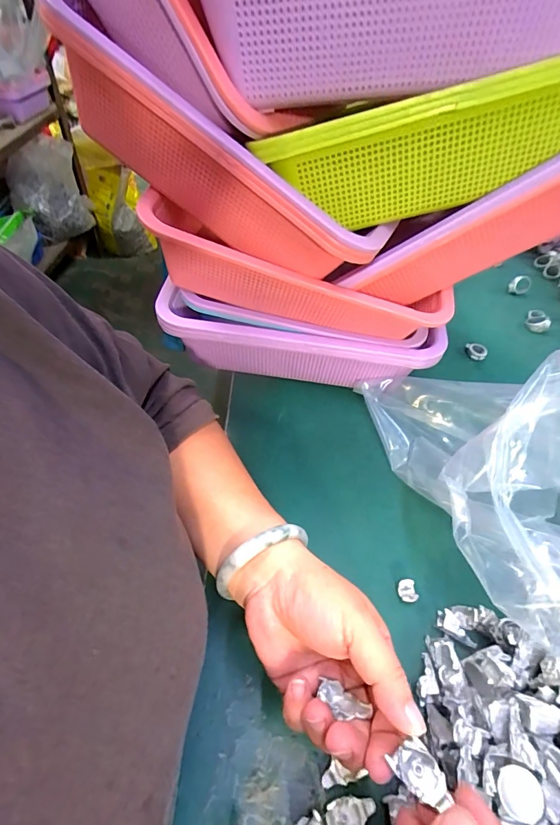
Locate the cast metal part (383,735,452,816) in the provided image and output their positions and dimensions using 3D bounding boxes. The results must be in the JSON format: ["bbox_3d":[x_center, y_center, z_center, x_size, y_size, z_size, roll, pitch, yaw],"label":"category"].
[{"bbox_3d":[0.066,0.168,0.183,0.024,0.011,0.017,37,58,24],"label":"cast metal part"}]

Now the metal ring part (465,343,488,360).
[{"bbox_3d":[0.267,-0.084,0.536,0.028,0.012,0.018,27,54,18],"label":"metal ring part"}]

